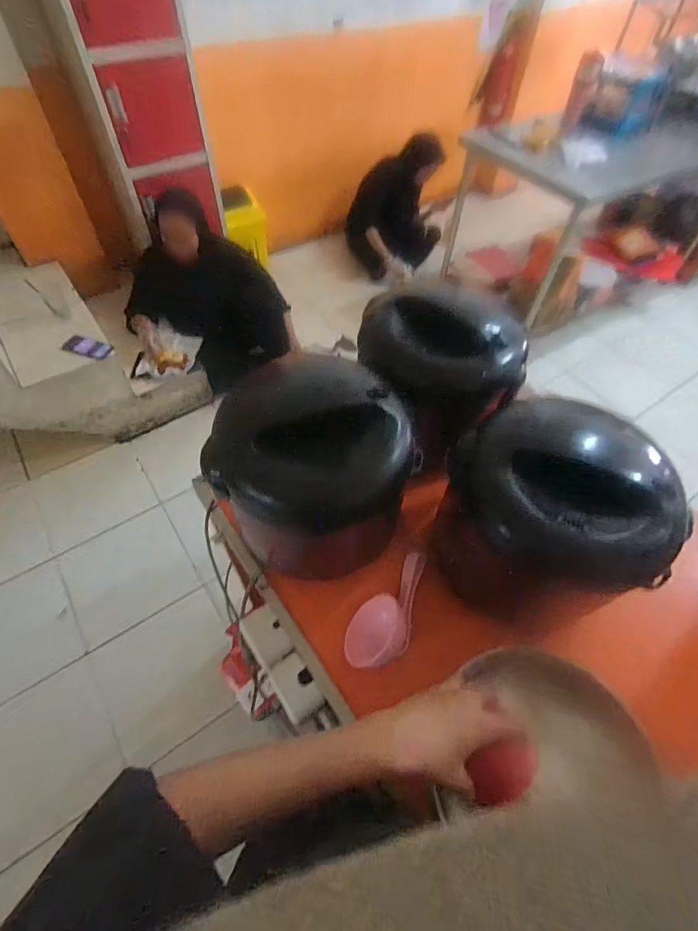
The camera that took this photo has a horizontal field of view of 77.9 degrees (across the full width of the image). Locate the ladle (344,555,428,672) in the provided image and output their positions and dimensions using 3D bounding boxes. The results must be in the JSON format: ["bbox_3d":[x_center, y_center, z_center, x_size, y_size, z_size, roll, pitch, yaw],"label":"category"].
[{"bbox_3d":[0.061,0.200,0.610,0.079,0.044,0.186,27,58,14],"label":"ladle"}]

